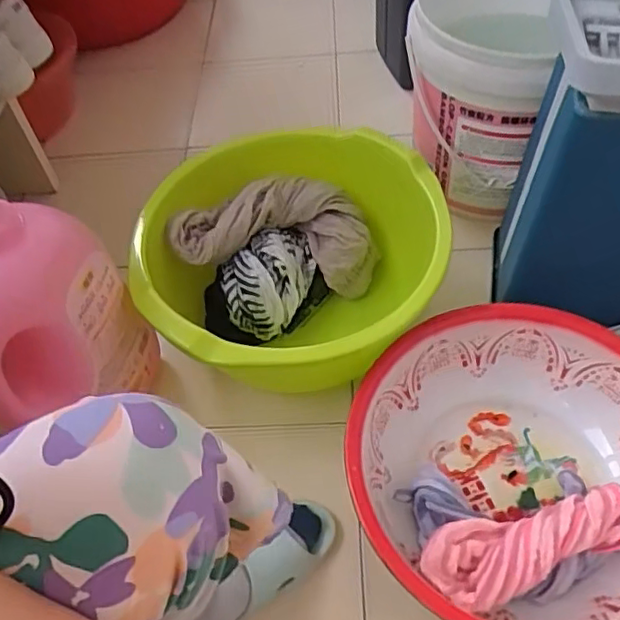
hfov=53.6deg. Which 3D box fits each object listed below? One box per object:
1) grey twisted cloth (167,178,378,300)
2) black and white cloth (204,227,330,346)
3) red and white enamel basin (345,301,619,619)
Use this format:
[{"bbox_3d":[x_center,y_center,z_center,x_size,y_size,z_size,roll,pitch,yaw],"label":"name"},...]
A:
[{"bbox_3d":[-0.045,-0.109,0.871,0.294,0.107,0.121,4,52,-11],"label":"grey twisted cloth"},{"bbox_3d":[-0.059,-0.021,0.873,0.170,0.124,0.109,-26,55,-13],"label":"black and white cloth"},{"bbox_3d":[0.231,0.181,0.687,0.356,0.127,0.360,-3,53,4],"label":"red and white enamel basin"}]

